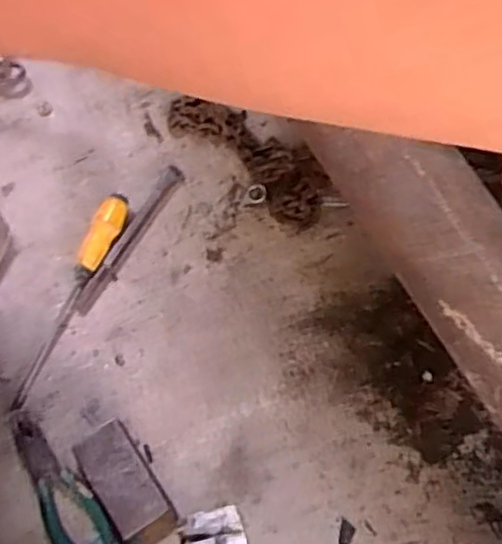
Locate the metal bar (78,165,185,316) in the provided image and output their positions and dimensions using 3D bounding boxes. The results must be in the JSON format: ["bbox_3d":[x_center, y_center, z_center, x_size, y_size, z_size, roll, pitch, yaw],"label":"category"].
[{"bbox_3d":[-0.138,-0.038,0.748,0.021,0.015,0.200,30,72,9],"label":"metal bar"}]

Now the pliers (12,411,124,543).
[{"bbox_3d":[-0.181,0.234,0.651,0.060,0.017,0.213,-29,73,-11],"label":"pliers"}]

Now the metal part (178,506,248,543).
[{"bbox_3d":[-0.037,0.264,0.644,0.065,0.017,0.050,-7,70,-3],"label":"metal part"}]

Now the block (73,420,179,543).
[{"bbox_3d":[-0.126,0.217,0.655,0.057,0.025,0.123,-34,74,-12],"label":"block"}]

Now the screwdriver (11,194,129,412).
[{"bbox_3d":[-0.197,0.029,0.715,0.027,0.035,0.256,20,71,6],"label":"screwdriver"}]

